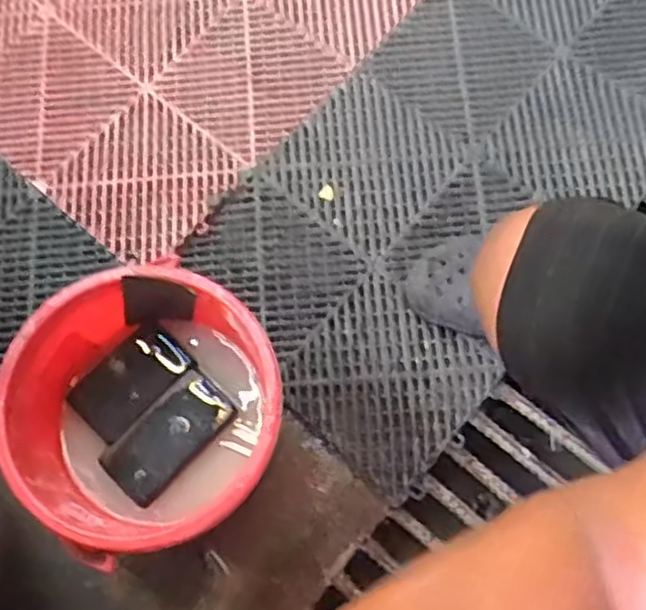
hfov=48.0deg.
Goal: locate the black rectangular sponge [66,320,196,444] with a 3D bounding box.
[{"bbox_3d":[-0.194,0.074,0.728,0.075,0.030,0.115,40,77,14],"label":"black rectangular sponge"}]

